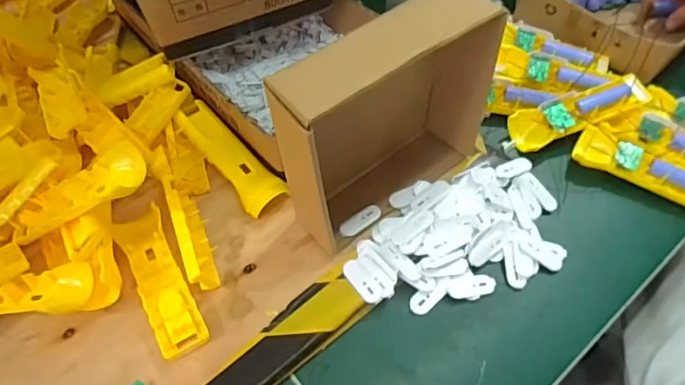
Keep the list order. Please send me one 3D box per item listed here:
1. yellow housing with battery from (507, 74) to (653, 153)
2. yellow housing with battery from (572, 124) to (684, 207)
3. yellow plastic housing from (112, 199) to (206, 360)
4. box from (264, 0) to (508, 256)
[{"bbox_3d":[0.278,-0.095,0.574,0.163,0.023,0.048,-20,56,2],"label":"yellow housing with battery"},{"bbox_3d":[0.340,-0.026,0.538,0.162,0.022,0.049,31,61,21],"label":"yellow housing with battery"},{"bbox_3d":[-0.180,0.081,0.483,0.046,0.025,0.165,-27,59,-17],"label":"yellow plastic housing"},{"bbox_3d":[0.043,-0.063,0.464,0.207,0.204,0.081,-30,60,-19],"label":"box"}]

